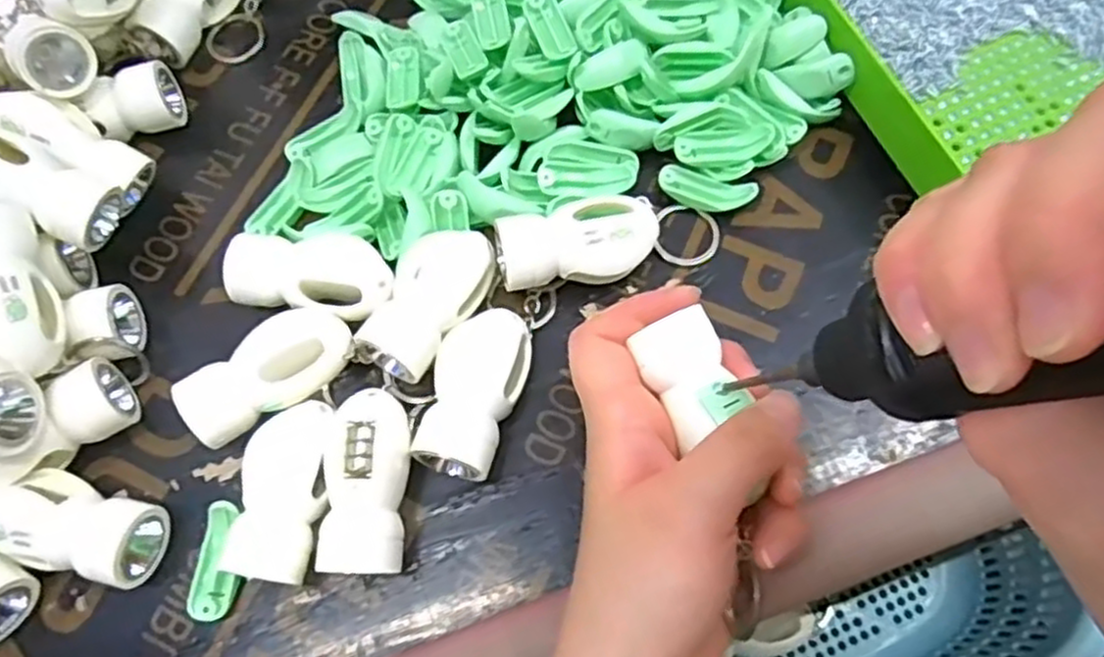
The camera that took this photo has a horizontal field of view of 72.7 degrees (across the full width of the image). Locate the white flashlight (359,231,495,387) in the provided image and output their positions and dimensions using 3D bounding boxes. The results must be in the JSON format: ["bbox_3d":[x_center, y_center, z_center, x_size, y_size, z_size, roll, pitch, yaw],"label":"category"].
[{"bbox_3d":[-0.050,-0.011,0.305,0.032,0.028,0.069,25,72,12],"label":"white flashlight"}]

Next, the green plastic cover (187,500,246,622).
[{"bbox_3d":[-0.124,0.086,0.279,0.018,0.007,0.042,2,83,4],"label":"green plastic cover"}]

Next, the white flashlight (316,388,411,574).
[{"bbox_3d":[-0.068,0.058,0.280,0.030,0.033,0.065,-4,69,2],"label":"white flashlight"}]

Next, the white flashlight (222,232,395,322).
[{"bbox_3d":[-0.098,-0.021,0.313,0.068,0.024,0.033,11,70,7],"label":"white flashlight"}]

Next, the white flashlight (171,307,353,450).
[{"bbox_3d":[-0.111,0.017,0.298,0.065,0.028,0.034,-31,70,-9],"label":"white flashlight"}]

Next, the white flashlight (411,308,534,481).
[{"bbox_3d":[-0.030,0.026,0.293,0.034,0.029,0.068,14,70,9],"label":"white flashlight"}]

